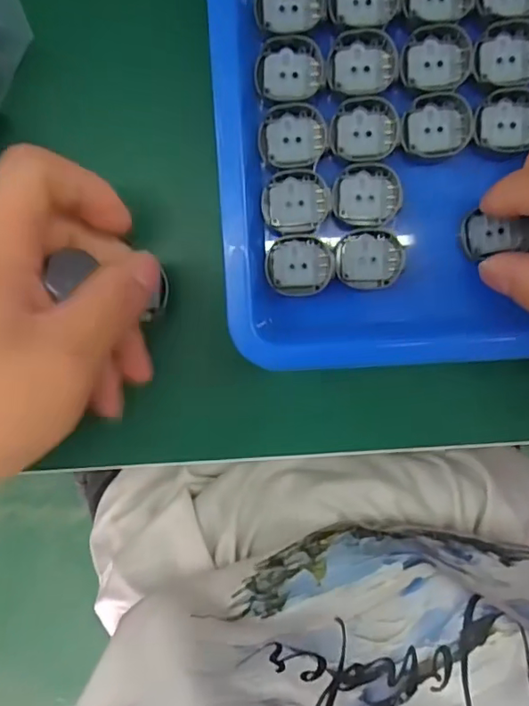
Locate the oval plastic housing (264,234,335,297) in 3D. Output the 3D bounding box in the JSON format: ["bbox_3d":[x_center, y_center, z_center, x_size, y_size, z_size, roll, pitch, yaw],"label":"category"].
[{"bbox_3d":[0.015,-0.037,0.234,0.029,0.006,0.025,-6,95,1],"label":"oval plastic housing"}]

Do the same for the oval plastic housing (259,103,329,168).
[{"bbox_3d":[0.012,-0.090,0.228,0.028,0.005,0.024,-7,95,1],"label":"oval plastic housing"}]

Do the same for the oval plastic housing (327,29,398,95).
[{"bbox_3d":[0.041,-0.119,0.226,0.027,0.006,0.025,8,95,-1],"label":"oval plastic housing"}]

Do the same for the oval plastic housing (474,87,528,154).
[{"bbox_3d":[0.103,-0.097,0.228,0.029,0.005,0.024,0,95,0],"label":"oval plastic housing"}]

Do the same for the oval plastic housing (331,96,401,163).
[{"bbox_3d":[0.042,-0.092,0.228,0.028,0.005,0.025,0,95,0],"label":"oval plastic housing"}]

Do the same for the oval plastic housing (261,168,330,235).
[{"bbox_3d":[0.013,-0.064,0.231,0.028,0.006,0.027,-5,95,1],"label":"oval plastic housing"}]

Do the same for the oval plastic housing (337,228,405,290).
[{"bbox_3d":[0.045,-0.040,0.234,0.028,0.006,0.024,1,95,0],"label":"oval plastic housing"}]

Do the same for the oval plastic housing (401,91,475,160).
[{"bbox_3d":[0.072,-0.095,0.229,0.029,0.007,0.024,-13,95,1],"label":"oval plastic housing"}]

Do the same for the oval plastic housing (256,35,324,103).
[{"bbox_3d":[0.011,-0.116,0.226,0.028,0.004,0.025,-3,95,0],"label":"oval plastic housing"}]

